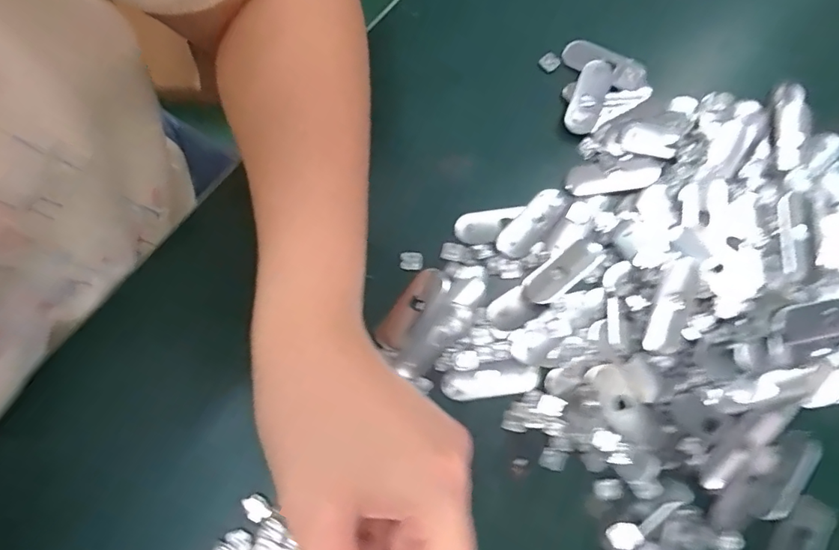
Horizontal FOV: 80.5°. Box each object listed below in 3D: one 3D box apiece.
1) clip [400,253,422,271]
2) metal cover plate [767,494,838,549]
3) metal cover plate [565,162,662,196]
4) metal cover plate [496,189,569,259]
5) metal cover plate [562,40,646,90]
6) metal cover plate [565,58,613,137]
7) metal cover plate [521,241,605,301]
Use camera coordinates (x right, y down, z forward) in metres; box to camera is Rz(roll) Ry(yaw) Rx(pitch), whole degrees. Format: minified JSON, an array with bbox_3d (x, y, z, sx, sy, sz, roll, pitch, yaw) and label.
[{"bbox_3d":[-0.005,-0.008,0.282,0.013,0.004,0.010,2,79,1],"label":"clip"},{"bbox_3d":[0.195,0.139,0.254,0.028,0.004,0.049,31,81,6],"label":"metal cover plate"},{"bbox_3d":[0.112,-0.057,0.287,0.052,0.004,0.017,-4,79,0],"label":"metal cover plate"},{"bbox_3d":[0.066,-0.030,0.284,0.020,0.004,0.050,43,83,8],"label":"metal cover plate"},{"bbox_3d":[0.111,-0.127,0.298,0.049,0.004,0.018,30,94,13],"label":"metal cover plate"},{"bbox_3d":[0.101,-0.106,0.295,0.019,0.006,0.047,22,80,5],"label":"metal cover plate"},{"bbox_3d":[0.080,-0.003,0.276,0.050,0.004,0.019,-37,81,-6],"label":"metal cover plate"}]

